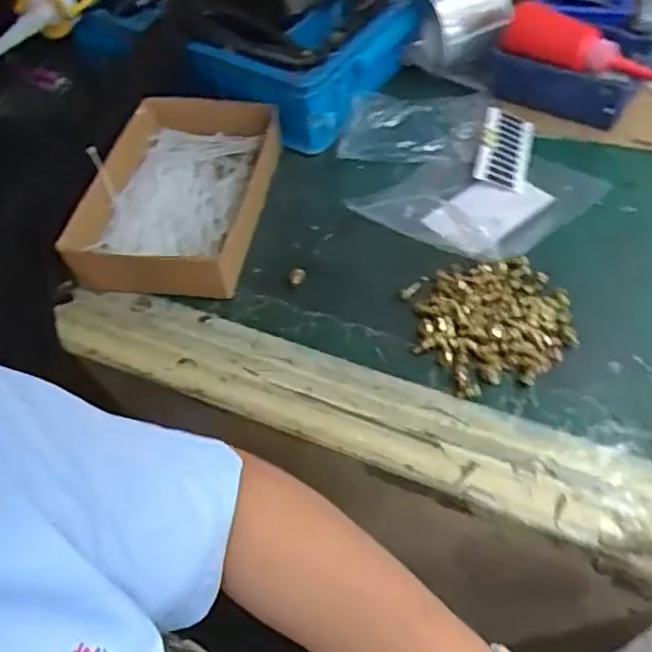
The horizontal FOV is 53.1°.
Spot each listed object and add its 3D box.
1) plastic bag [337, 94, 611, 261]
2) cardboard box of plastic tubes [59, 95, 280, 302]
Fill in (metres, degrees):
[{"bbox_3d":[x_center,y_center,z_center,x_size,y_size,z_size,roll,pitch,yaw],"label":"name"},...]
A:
[{"bbox_3d":[0.110,-0.150,0.599,0.193,0.035,0.233,-33,57,-18],"label":"plastic bag"},{"bbox_3d":[-0.131,-0.128,0.585,0.153,0.044,0.210,5,53,9],"label":"cardboard box of plastic tubes"}]

